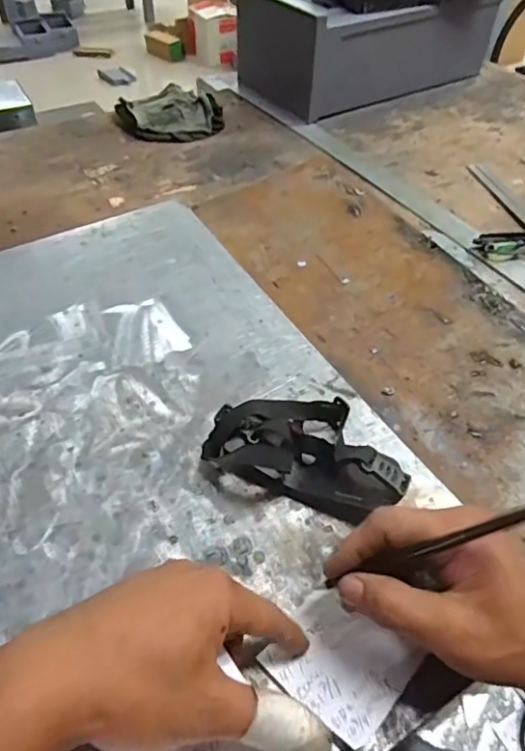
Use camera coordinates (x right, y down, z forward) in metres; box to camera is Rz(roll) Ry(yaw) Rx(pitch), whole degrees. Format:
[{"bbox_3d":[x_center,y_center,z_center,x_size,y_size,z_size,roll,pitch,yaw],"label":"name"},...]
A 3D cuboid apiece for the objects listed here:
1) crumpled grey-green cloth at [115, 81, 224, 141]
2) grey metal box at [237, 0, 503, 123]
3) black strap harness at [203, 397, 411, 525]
[{"bbox_3d":[-0.144,-0.415,0.840,0.156,0.023,0.161,-5,47,-6],"label":"crumpled grey-green cloth"},{"bbox_3d":[0.175,-0.576,0.918,0.423,0.136,0.197,-22,51,-21],"label":"grey metal box"},{"bbox_3d":[0.036,0.051,0.396,0.141,0.038,0.083,19,49,16],"label":"black strap harness"}]

